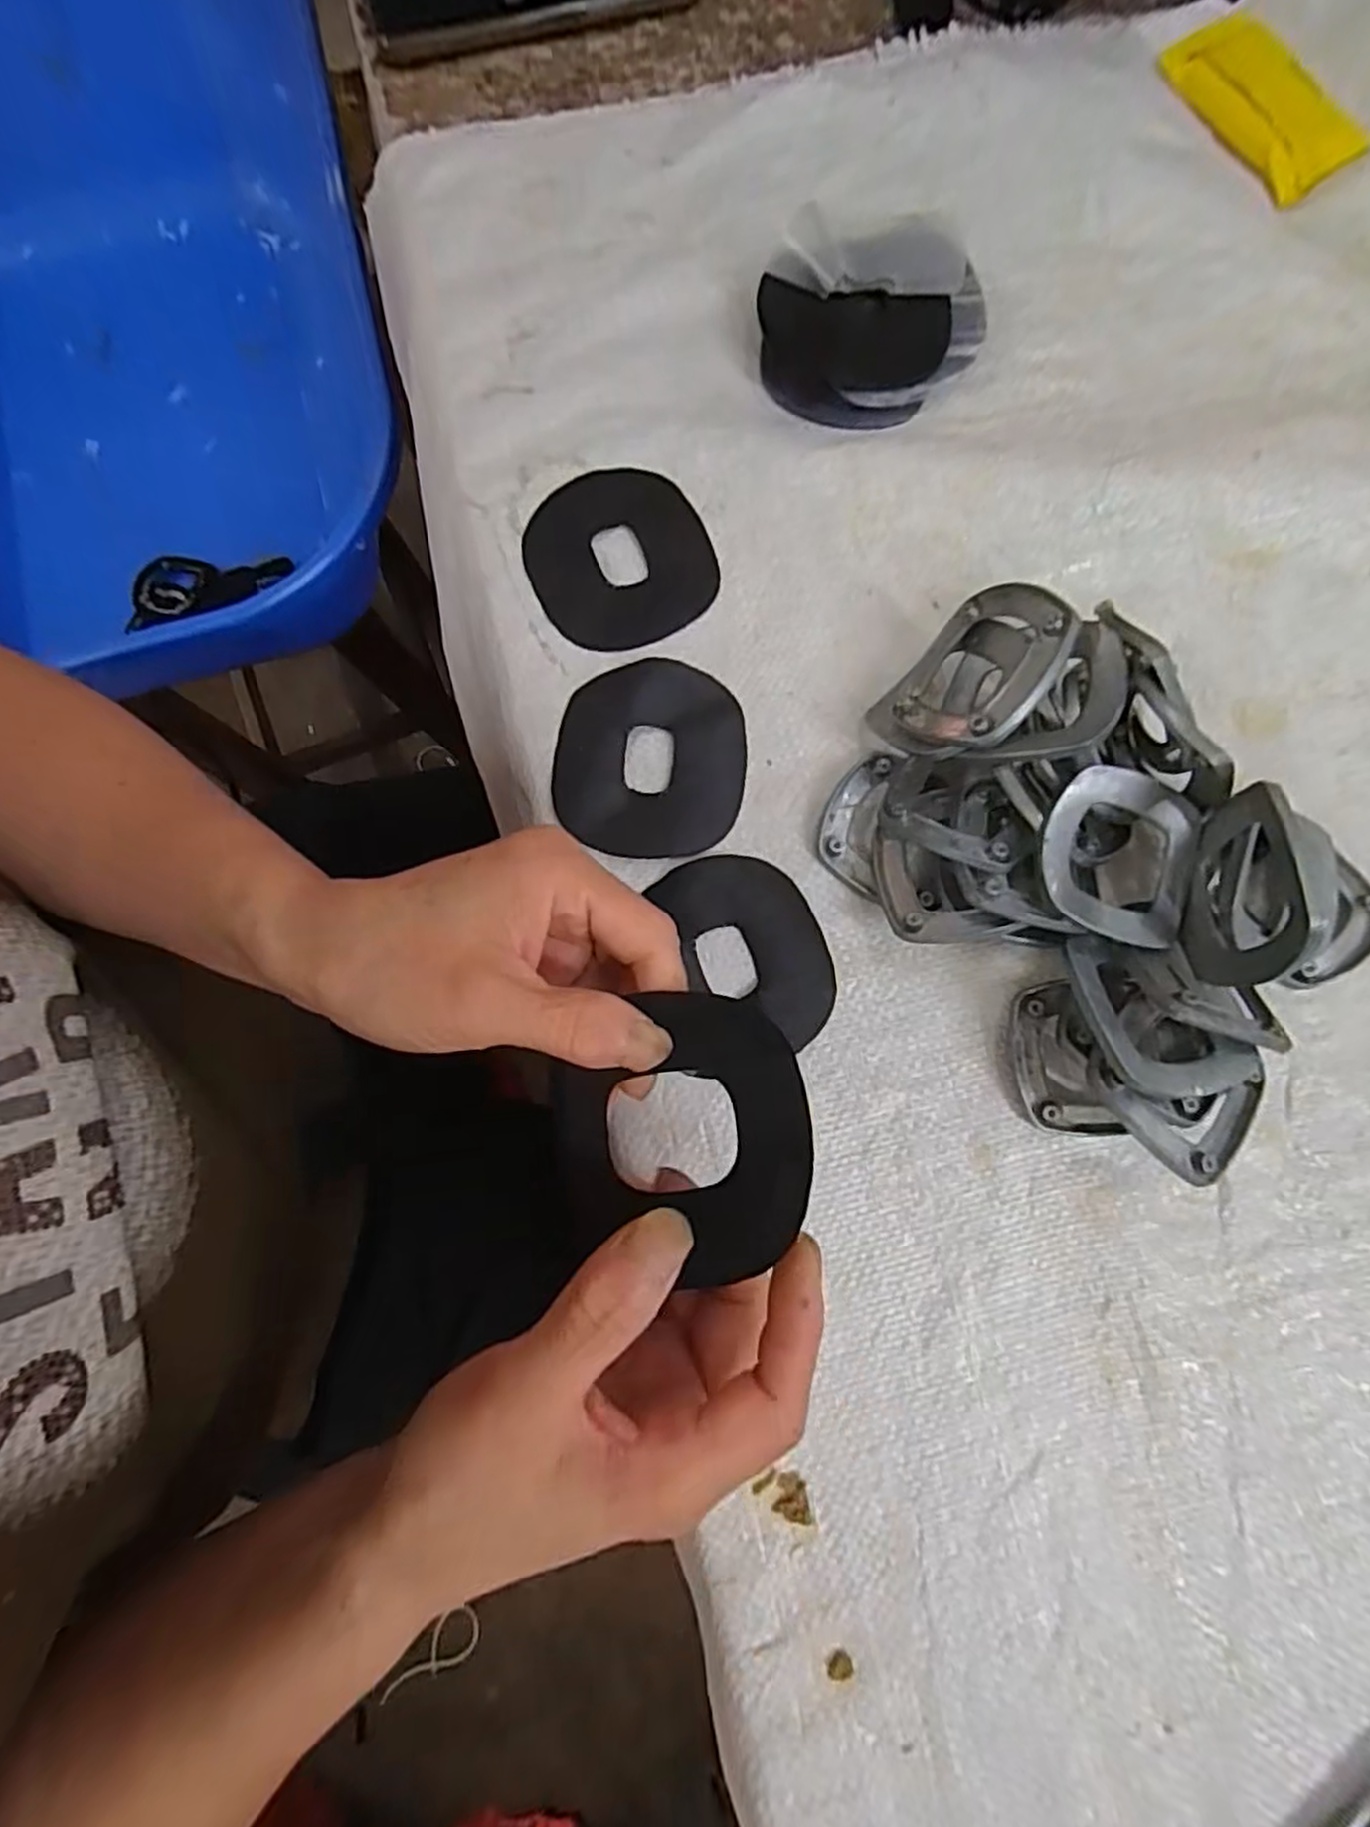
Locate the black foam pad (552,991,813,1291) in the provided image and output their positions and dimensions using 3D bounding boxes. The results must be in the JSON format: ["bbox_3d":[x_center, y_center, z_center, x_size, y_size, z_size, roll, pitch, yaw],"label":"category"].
[{"bbox_3d":[-0.002,0.060,0.209,0.070,0.009,0.073,-7,79,0],"label":"black foam pad"}]

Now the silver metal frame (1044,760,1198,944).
[{"bbox_3d":[0.152,-0.020,0.265,0.055,0.020,0.059,8,80,3],"label":"silver metal frame"}]

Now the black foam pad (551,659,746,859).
[{"bbox_3d":[-0.014,-0.062,0.308,0.075,0.005,0.080,3,79,2],"label":"black foam pad"}]

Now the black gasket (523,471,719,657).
[{"bbox_3d":[-0.027,-0.151,0.327,0.076,0.005,0.079,-26,80,-4],"label":"black gasket"}]

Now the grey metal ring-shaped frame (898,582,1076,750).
[{"bbox_3d":[0.105,-0.088,0.278,0.013,0.063,0.062,31,89,-38],"label":"grey metal ring-shaped frame"}]

